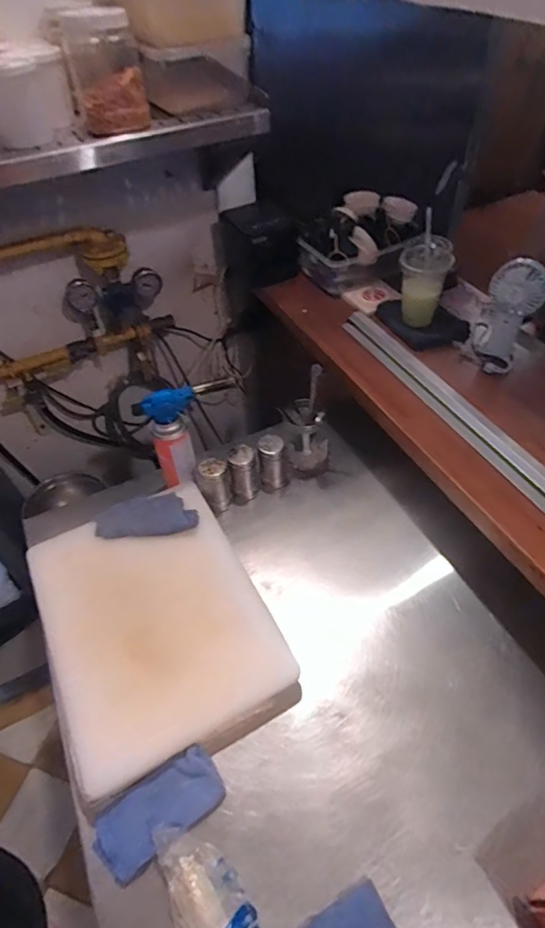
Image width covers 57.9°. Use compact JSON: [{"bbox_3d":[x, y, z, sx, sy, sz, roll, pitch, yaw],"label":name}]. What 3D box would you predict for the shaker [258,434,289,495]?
[{"bbox_3d":[0.001,-0.006,0.938,0.050,0.119,0.055,-3,48,2],"label":"shaker"}]

